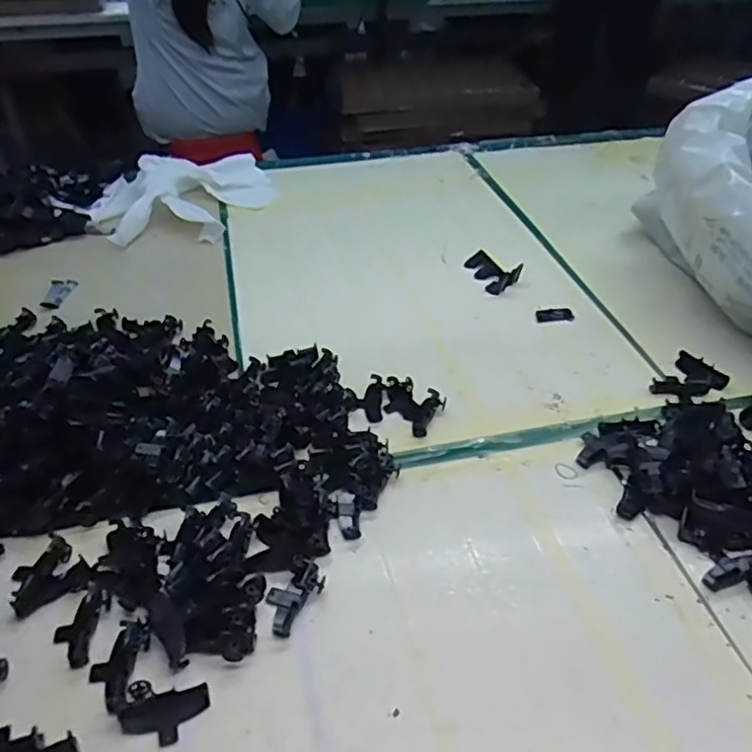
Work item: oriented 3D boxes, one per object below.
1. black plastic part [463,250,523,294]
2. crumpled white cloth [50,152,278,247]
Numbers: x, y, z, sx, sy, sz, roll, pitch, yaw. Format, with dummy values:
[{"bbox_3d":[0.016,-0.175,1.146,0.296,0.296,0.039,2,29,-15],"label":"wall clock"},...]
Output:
[{"bbox_3d":[0.110,-0.106,0.616,0.036,0.016,0.061,-20,43,-23],"label":"black plastic part"},{"bbox_3d":[-0.225,-0.208,0.721,0.225,0.031,0.165,-15,42,-18],"label":"crumpled white cloth"}]

